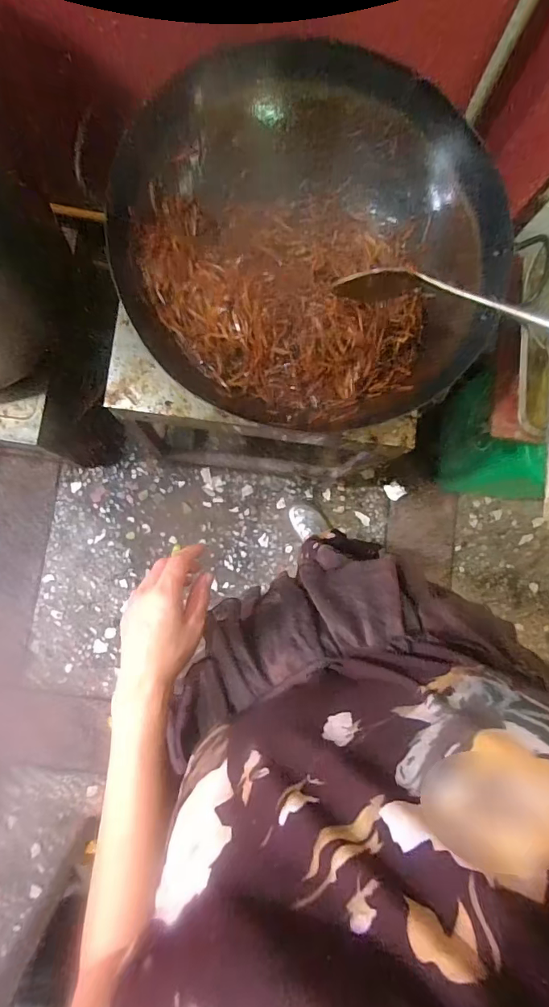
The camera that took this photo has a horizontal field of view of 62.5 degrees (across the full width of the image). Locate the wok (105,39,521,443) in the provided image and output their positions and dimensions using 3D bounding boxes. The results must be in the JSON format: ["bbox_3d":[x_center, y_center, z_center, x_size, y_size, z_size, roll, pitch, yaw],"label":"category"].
[{"bbox_3d":[0.058,-0.356,0.642,0.509,0.146,0.457,-7,86,-6],"label":"wok"}]

